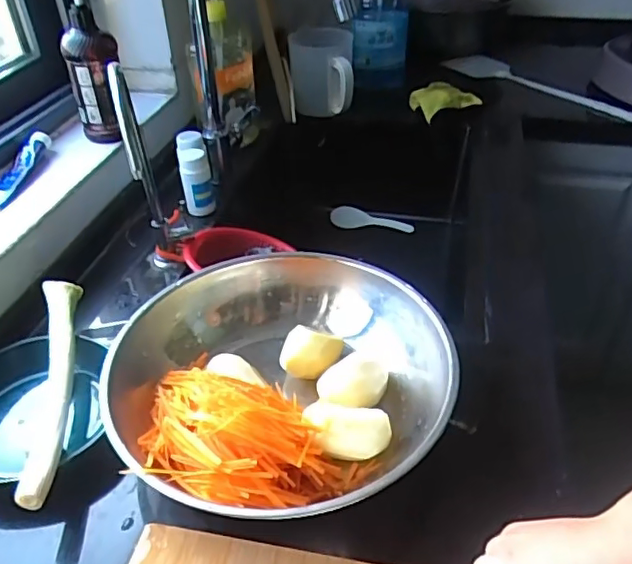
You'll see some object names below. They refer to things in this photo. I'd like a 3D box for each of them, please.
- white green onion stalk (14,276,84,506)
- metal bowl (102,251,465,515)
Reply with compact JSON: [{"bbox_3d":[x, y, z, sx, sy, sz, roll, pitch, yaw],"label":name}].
[{"bbox_3d":[-0.246,0.097,0.544,0.037,0.039,0.264,-9,40,-9],"label":"white green onion stalk"},{"bbox_3d":[-0.032,0.090,0.547,0.295,0.084,0.299,-1,39,1],"label":"metal bowl"}]

